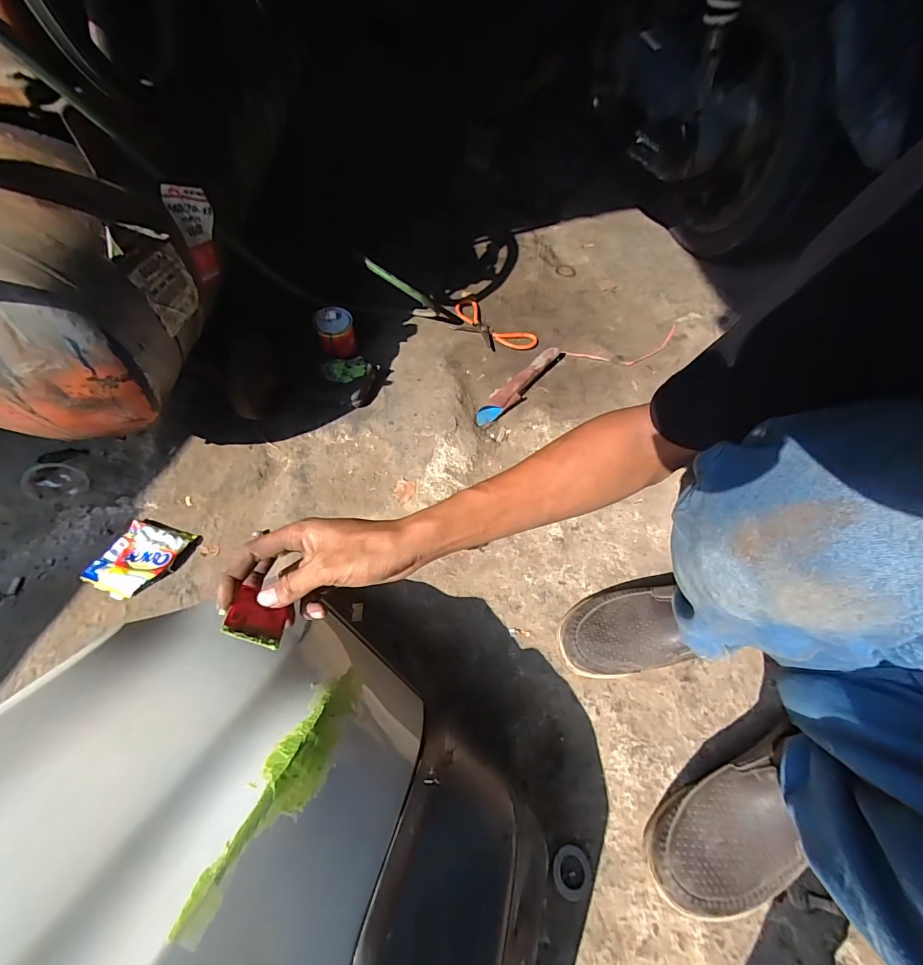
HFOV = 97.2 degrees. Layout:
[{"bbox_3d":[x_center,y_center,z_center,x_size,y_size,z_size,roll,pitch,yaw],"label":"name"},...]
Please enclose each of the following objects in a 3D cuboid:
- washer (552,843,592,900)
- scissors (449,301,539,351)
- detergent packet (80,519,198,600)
[{"bbox_3d":[0.120,0.421,0.440,0.044,0.004,0.043,10,54,-14],"label":"washer"},{"bbox_3d":[0.062,-0.343,0.901,0.206,0.018,0.111,35,62,18],"label":"scissors"},{"bbox_3d":[-0.488,0.112,0.616,0.106,0.022,0.117,18,59,9],"label":"detergent packet"}]

